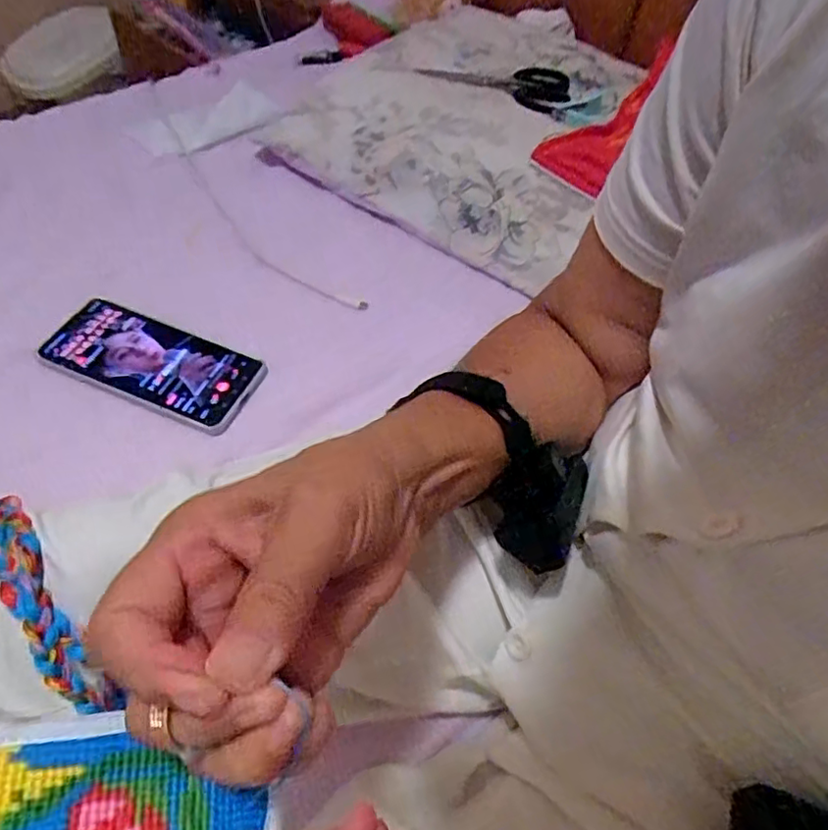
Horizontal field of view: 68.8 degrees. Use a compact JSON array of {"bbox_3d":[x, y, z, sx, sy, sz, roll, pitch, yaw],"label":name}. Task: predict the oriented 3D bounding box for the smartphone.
[{"bbox_3d":[-0.205,-0.043,0.477,0.160,0.014,0.082,19,51,10],"label":"smartphone"}]

